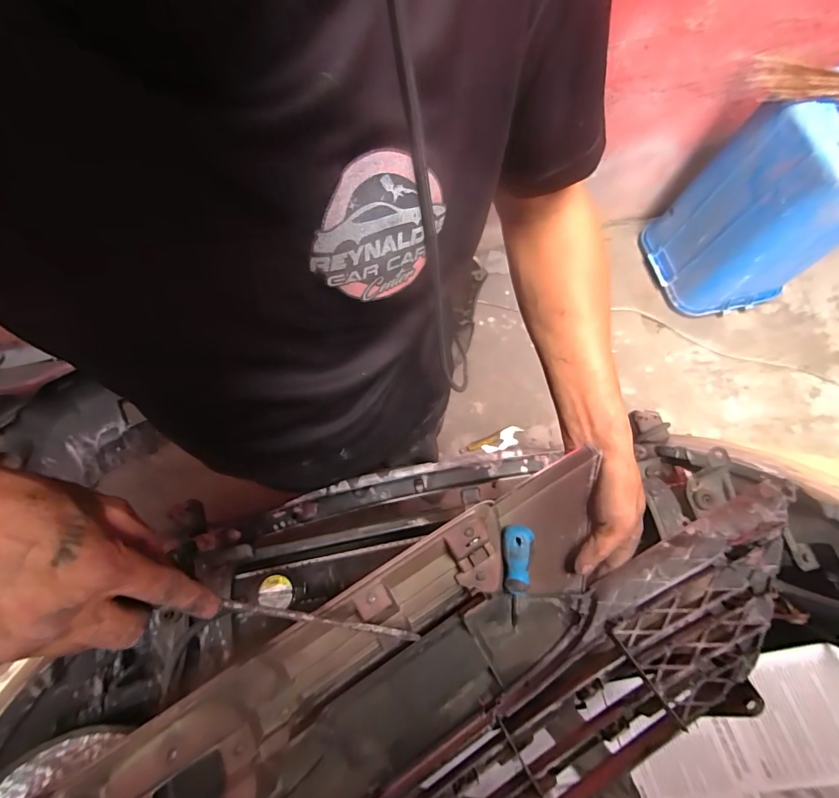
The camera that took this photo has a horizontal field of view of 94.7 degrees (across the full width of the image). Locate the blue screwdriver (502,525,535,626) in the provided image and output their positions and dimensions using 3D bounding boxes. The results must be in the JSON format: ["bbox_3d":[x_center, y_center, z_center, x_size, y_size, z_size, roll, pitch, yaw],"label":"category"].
[{"bbox_3d":[0.095,0.174,0.379,0.026,0.021,0.096,1,94,0],"label":"blue screwdriver"}]

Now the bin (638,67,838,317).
[{"bbox_3d":[1.131,-0.617,1.263,0.341,0.642,0.438,-22,74,-6],"label":"bin"}]

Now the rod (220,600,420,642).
[{"bbox_3d":[-0.072,0.179,0.311,0.168,0.007,0.007,25,73,-23],"label":"rod"}]

